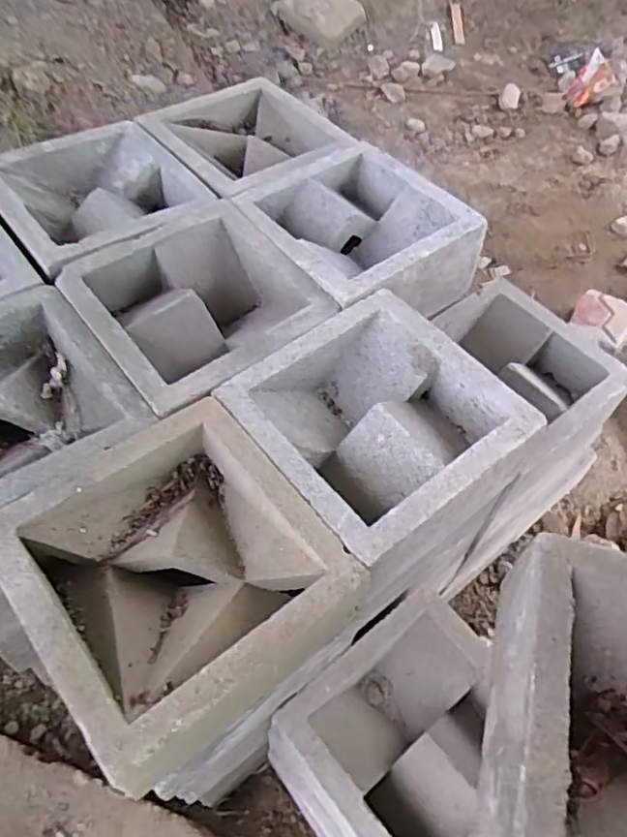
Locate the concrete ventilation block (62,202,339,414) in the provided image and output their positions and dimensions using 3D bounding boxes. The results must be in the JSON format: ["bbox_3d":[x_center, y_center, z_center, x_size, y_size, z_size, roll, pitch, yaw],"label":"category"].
[{"bbox_3d":[-0.108,-0.101,0.586,0.193,0.079,0.188,-35,64,-21],"label":"concrete ventilation block"}]

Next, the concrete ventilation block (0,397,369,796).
[{"bbox_3d":[-0.093,0.106,0.437,0.196,0.068,0.208,-34,64,-21],"label":"concrete ventilation block"}]

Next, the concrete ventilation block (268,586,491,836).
[{"bbox_3d":[0.091,0.295,0.564,0.221,0.072,0.187,-36,64,-22],"label":"concrete ventilation block"}]

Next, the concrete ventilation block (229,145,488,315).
[{"bbox_3d":[0.044,-0.195,0.678,0.197,0.097,0.204,-36,64,-21],"label":"concrete ventilation block"}]

